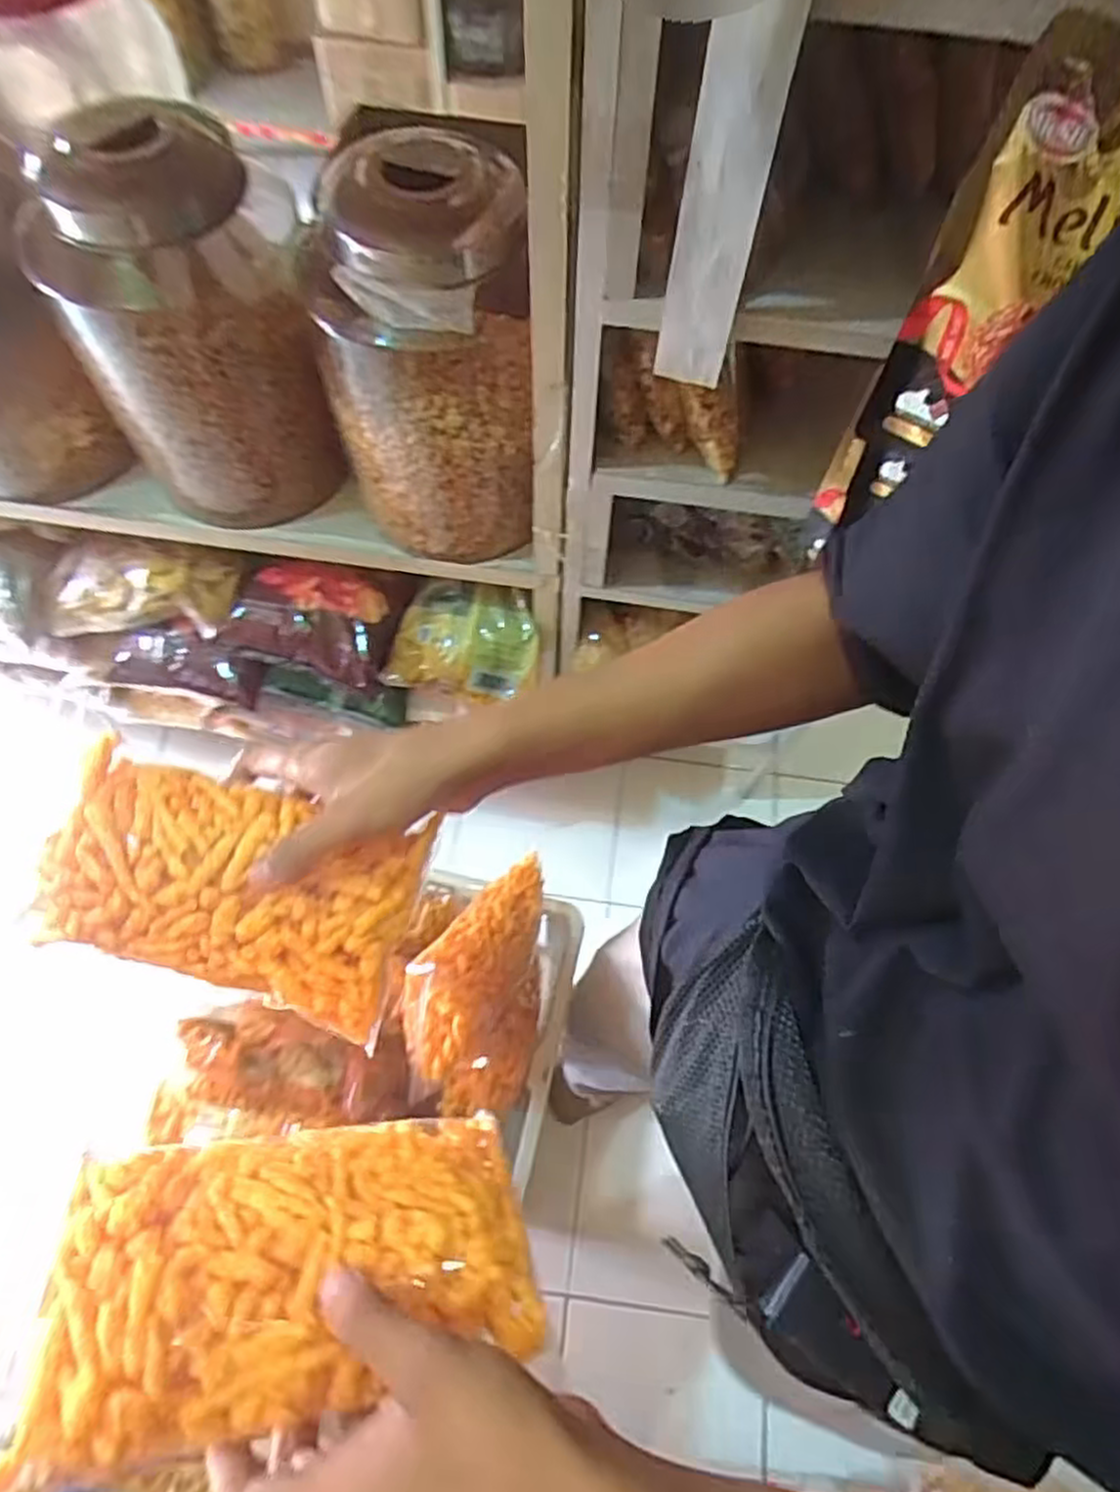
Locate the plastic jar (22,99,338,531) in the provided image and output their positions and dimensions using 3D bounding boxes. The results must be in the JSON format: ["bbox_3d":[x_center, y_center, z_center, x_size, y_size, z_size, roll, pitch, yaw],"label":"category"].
[{"bbox_3d":[-0.388,-0.433,0.817,0.221,0.358,0.196,-22,69,-12],"label":"plastic jar"}]

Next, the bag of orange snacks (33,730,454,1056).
[{"bbox_3d":[-0.166,0.079,0.393,0.175,0.029,0.116,16,84,-15],"label":"bag of orange snacks"}]

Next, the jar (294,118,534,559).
[{"bbox_3d":[-0.134,-0.416,0.811,0.194,0.353,0.242,-2,66,-3],"label":"jar"}]

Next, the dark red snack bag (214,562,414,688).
[{"bbox_3d":[-0.321,-0.188,1.007,0.212,0.060,0.173,17,94,4],"label":"dark red snack bag"}]

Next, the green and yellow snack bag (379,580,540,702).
[{"bbox_3d":[-0.126,-0.142,1.035,0.187,0.065,0.142,8,91,0],"label":"green and yellow snack bag"}]

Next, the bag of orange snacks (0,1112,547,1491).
[{"bbox_3d":[-0.111,0.207,0.310,0.203,0.027,0.103,2,36,-24],"label":"bag of orange snacks"}]

